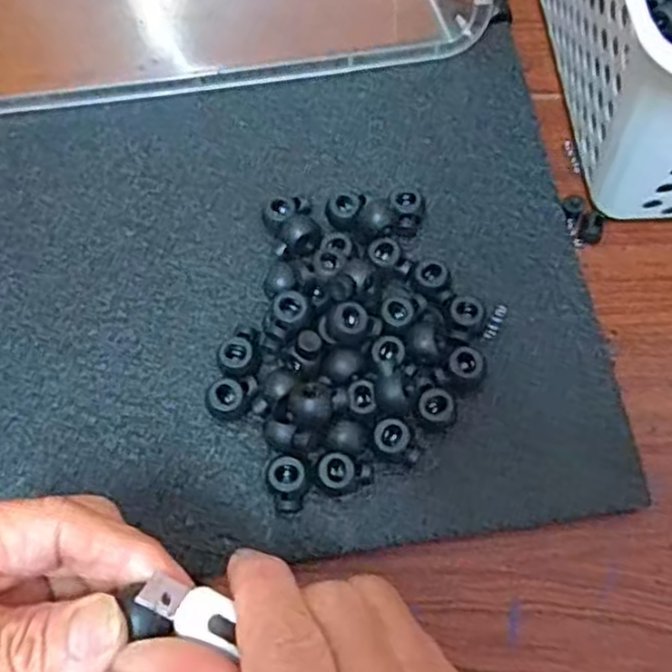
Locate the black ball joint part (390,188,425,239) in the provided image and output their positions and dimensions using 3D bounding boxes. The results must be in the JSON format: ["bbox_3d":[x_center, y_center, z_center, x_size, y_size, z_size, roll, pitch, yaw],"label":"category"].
[{"bbox_3d":[0.032,-0.055,0.328,0.016,0.013,0.023,3,67,2],"label":"black ball joint part"}]

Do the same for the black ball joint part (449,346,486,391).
[{"bbox_3d":[0.053,0.014,0.298,0.015,0.012,0.015,0,66,1],"label":"black ball joint part"}]

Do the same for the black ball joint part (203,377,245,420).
[{"bbox_3d":[-0.045,0.026,0.297,0.015,0.013,0.016,0,66,1],"label":"black ball joint part"}]

